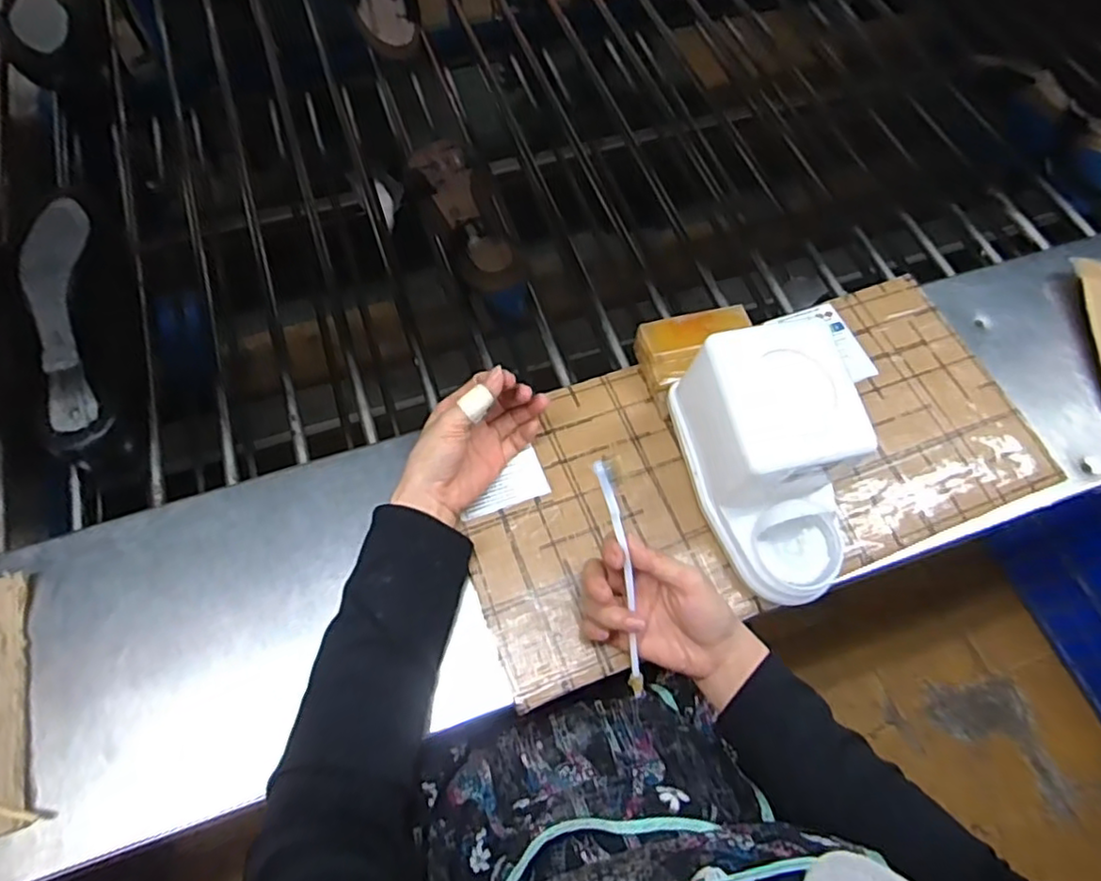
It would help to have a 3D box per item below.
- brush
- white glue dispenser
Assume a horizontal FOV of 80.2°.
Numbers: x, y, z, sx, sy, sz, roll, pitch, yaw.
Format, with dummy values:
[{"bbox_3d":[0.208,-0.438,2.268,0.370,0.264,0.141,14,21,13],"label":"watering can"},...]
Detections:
[{"bbox_3d":[0.050,0.096,0.454,0.016,0.005,0.170,-10,98,-4],"label":"brush"},{"bbox_3d":[0.169,0.017,0.483,0.103,0.122,0.177,-11,64,-6],"label":"white glue dispenser"}]

